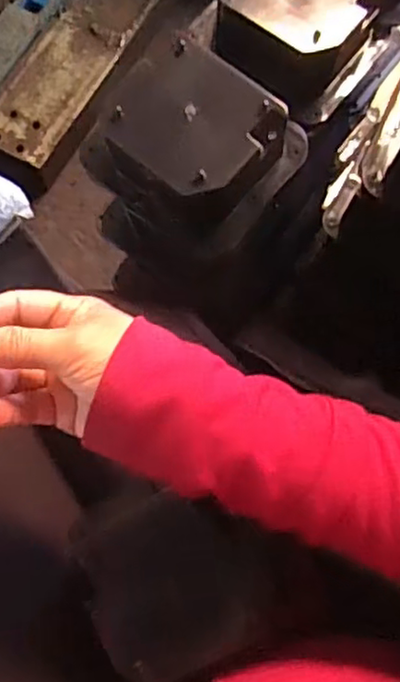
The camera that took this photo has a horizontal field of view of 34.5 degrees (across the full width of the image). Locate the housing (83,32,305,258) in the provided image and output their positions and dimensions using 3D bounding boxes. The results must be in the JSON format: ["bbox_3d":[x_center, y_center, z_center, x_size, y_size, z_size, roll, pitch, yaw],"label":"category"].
[{"bbox_3d":[-0.005,-0.149,0.489,0.140,0.079,0.134,40,76,9],"label":"housing"}]

